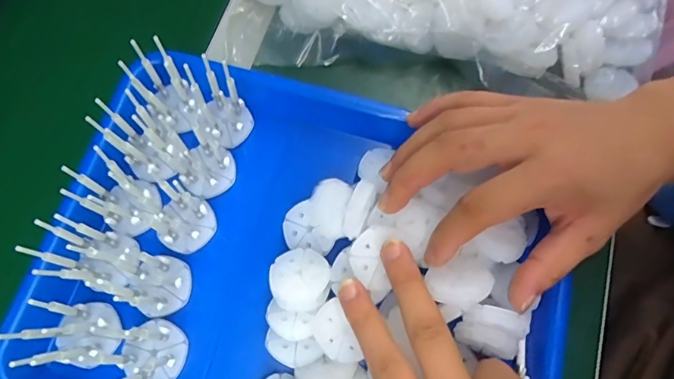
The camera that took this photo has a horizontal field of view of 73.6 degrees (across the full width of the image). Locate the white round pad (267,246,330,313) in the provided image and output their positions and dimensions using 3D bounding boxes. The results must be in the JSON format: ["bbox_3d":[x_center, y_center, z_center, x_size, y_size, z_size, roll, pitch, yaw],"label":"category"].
[{"bbox_3d":[-0.024,0.055,0.283,0.037,0.005,0.040,1,72,-2],"label":"white round pad"}]

